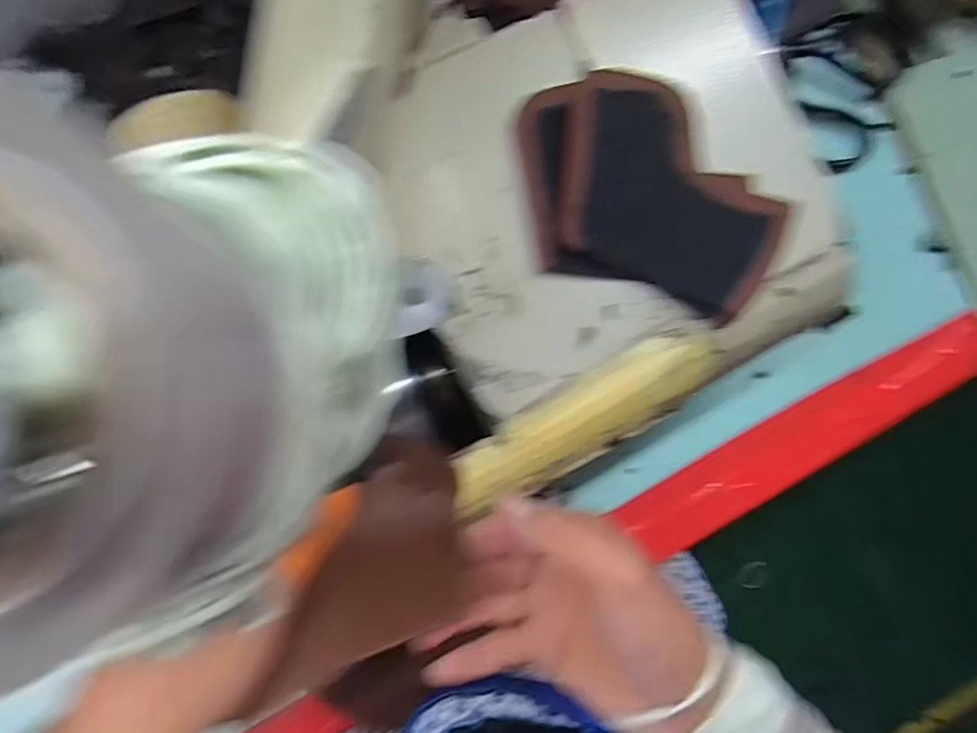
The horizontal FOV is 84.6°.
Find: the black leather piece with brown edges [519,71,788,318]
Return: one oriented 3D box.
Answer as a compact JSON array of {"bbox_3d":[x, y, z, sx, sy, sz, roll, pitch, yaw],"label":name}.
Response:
[{"bbox_3d":[0.082,-0.088,0.269,0.138,0.012,0.099,15,91,-6],"label":"black leather piece with brown edges"}]

